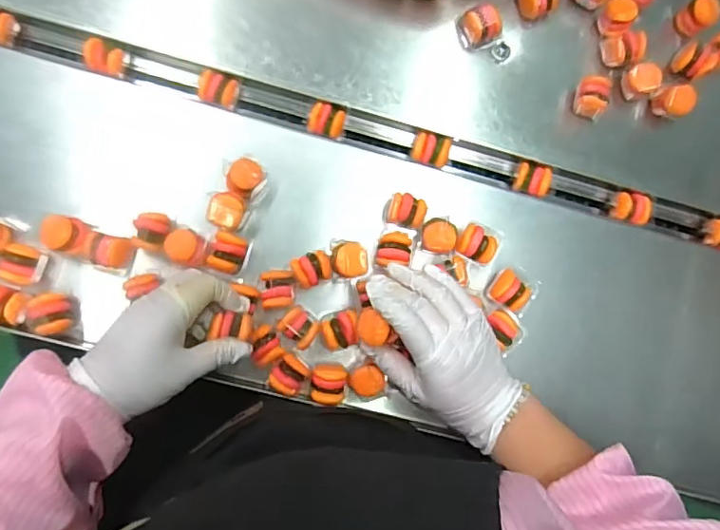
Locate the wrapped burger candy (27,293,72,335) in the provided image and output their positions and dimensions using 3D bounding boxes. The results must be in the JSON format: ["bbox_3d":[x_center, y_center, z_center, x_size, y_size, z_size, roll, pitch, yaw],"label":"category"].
[{"bbox_3d":[-0.255,0.040,0.444,0.023,0.027,0.032,-15,85,-7],"label":"wrapped burger candy"}]

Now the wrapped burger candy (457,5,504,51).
[{"bbox_3d":[0.113,-0.224,0.512,0.030,0.041,0.032,-17,85,-7],"label":"wrapped burger candy"}]

